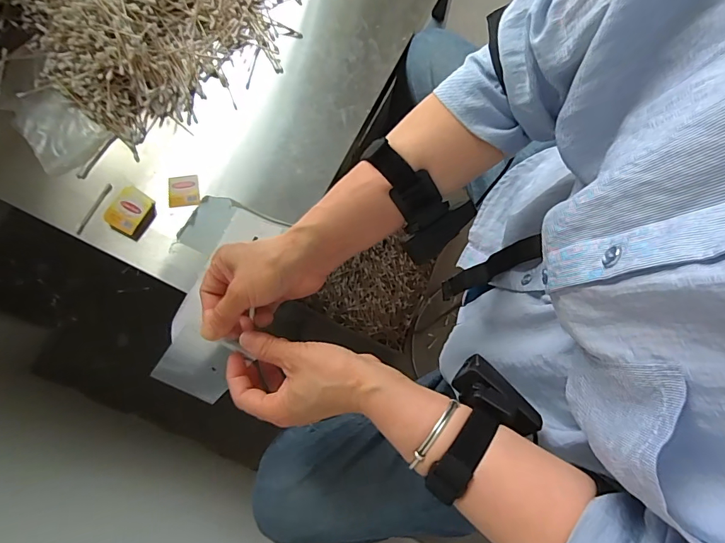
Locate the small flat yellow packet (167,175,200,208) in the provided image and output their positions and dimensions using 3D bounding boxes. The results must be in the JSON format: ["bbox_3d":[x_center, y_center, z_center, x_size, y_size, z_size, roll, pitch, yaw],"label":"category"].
[{"bbox_3d":[-0.233,-0.105,0.545,0.039,0.004,0.044,-8,74,-2],"label":"small flat yellow packet"}]

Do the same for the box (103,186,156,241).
[{"bbox_3d":[-0.291,-0.076,0.527,0.050,0.016,0.057,32,76,9],"label":"box"}]

